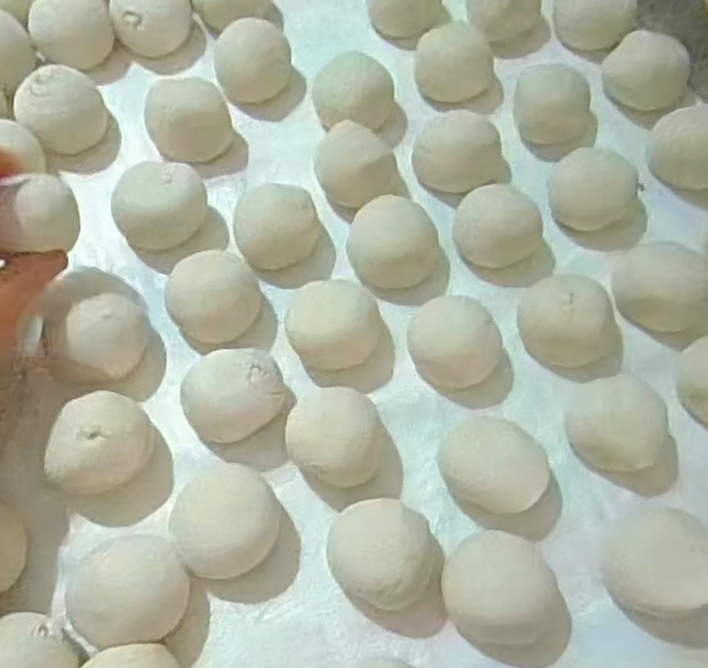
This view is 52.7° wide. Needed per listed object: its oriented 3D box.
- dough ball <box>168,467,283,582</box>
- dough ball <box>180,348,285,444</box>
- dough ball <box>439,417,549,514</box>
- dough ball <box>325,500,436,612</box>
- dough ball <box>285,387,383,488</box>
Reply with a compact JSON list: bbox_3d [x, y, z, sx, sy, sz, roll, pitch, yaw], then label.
[{"bbox_3d":[-0.066,0.097,0.375,0.052,0.043,0.055,1,65,-3],"label":"dough ball"},{"bbox_3d":[-0.068,0.035,0.401,0.055,0.050,0.049,-31,70,-16],"label":"dough ball"},{"bbox_3d":[0.076,0.073,0.395,0.056,0.035,0.043,22,66,7],"label":"dough ball"},{"bbox_3d":[0.014,0.113,0.372,0.052,0.047,0.049,1,65,-3],"label":"dough ball"},{"bbox_3d":[-0.011,0.058,0.395,0.054,0.045,0.048,21,65,7],"label":"dough ball"}]

